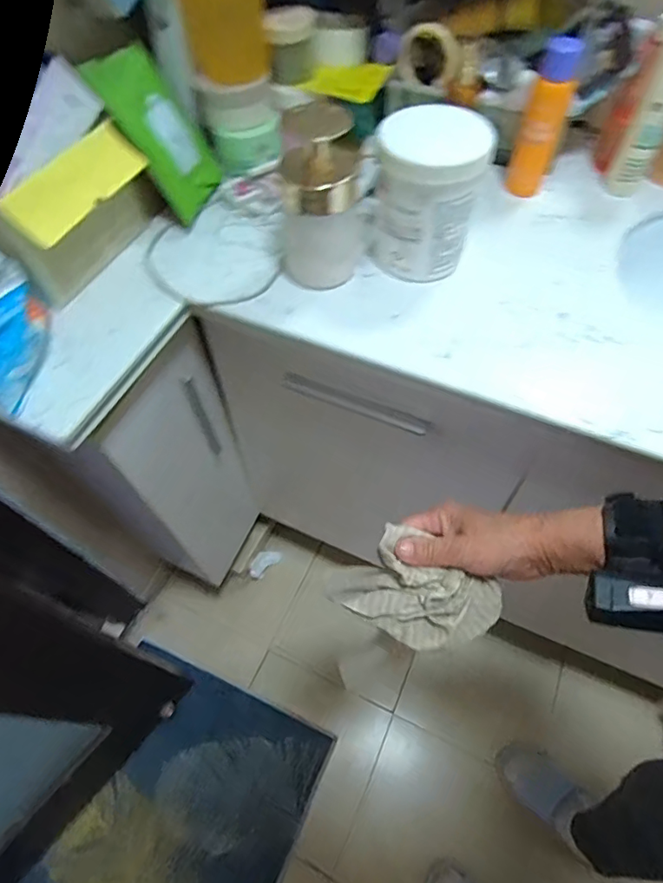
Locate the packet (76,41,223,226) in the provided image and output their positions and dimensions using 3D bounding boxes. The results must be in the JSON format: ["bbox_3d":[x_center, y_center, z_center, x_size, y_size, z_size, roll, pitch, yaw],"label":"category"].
[{"bbox_3d":[-0.194,-0.366,0.604,0.030,0.173,0.124,-9,48,28],"label":"packet"}]

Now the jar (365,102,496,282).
[{"bbox_3d":[0.102,-0.259,0.550,0.116,0.140,0.101,-6,59,-2],"label":"jar"}]

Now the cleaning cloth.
[{"bbox_3d":[0.068,0.123,0.432,0.135,0.058,0.067,19,56,17],"label":"cleaning cloth"}]

